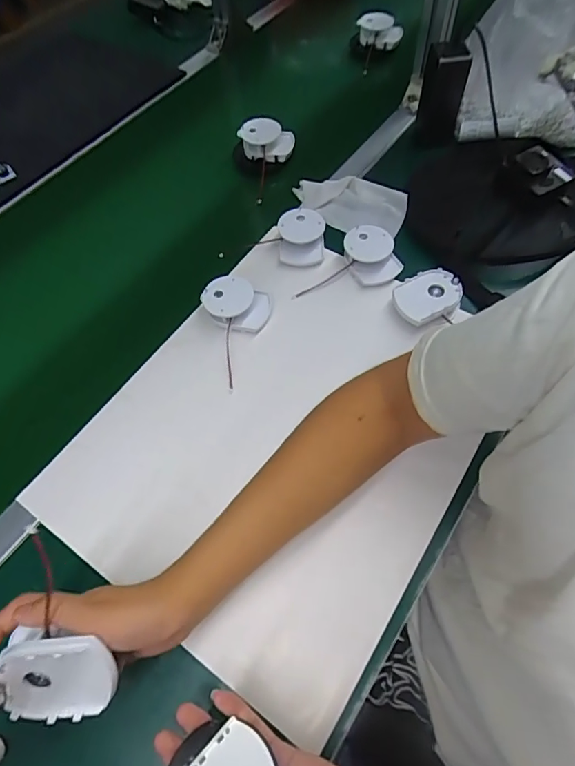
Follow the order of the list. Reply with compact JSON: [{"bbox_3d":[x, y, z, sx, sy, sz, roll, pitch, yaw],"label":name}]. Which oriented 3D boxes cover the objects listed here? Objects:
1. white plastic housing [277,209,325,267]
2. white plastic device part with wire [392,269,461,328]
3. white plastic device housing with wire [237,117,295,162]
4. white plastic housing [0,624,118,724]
[{"bbox_3d":[0.020,-0.200,0.604,0.062,0.035,0.072,-5,61,0],"label":"white plastic housing"},{"bbox_3d":[0.173,-0.103,0.547,0.078,0.030,0.061,-17,62,-6],"label":"white plastic device part with wire"},{"bbox_3d":[-0.033,-0.385,0.703,0.084,0.037,0.060,-4,61,0],"label":"white plastic device housing with wire"},{"bbox_3d":[-0.164,0.202,0.318,0.079,0.061,0.037,-4,19,-9],"label":"white plastic housing"}]

